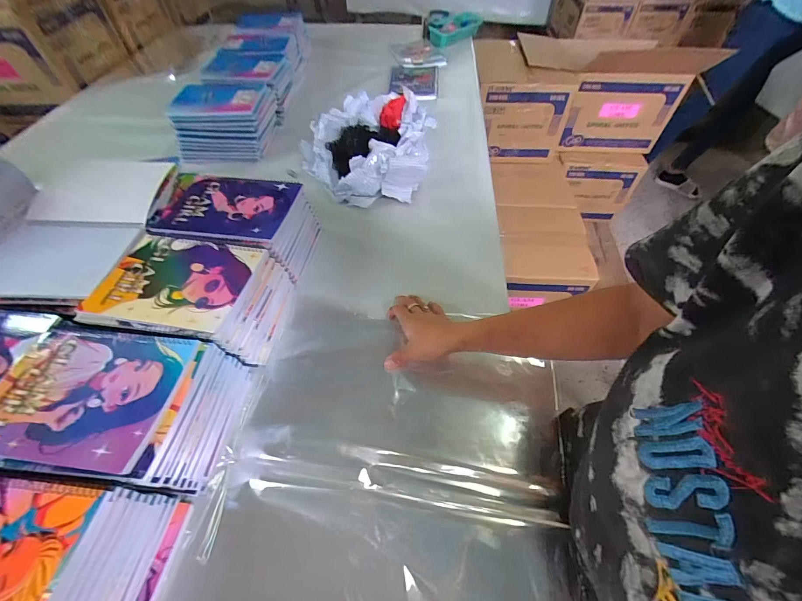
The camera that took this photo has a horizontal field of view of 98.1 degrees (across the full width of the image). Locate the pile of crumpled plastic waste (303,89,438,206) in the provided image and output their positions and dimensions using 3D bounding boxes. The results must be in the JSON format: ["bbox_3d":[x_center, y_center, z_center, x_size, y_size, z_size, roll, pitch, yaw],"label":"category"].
[{"bbox_3d":[-0.048,-0.336,0.771,0.281,0.118,0.268,0,52,0],"label":"pile of crumpled plastic waste"}]

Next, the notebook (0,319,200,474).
[{"bbox_3d":[-0.347,0.094,0.379,0.198,0.009,0.153,5,52,5],"label":"notebook"}]

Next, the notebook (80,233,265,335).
[{"bbox_3d":[-0.309,-0.032,0.475,0.205,0.006,0.148,8,52,7],"label":"notebook"}]

